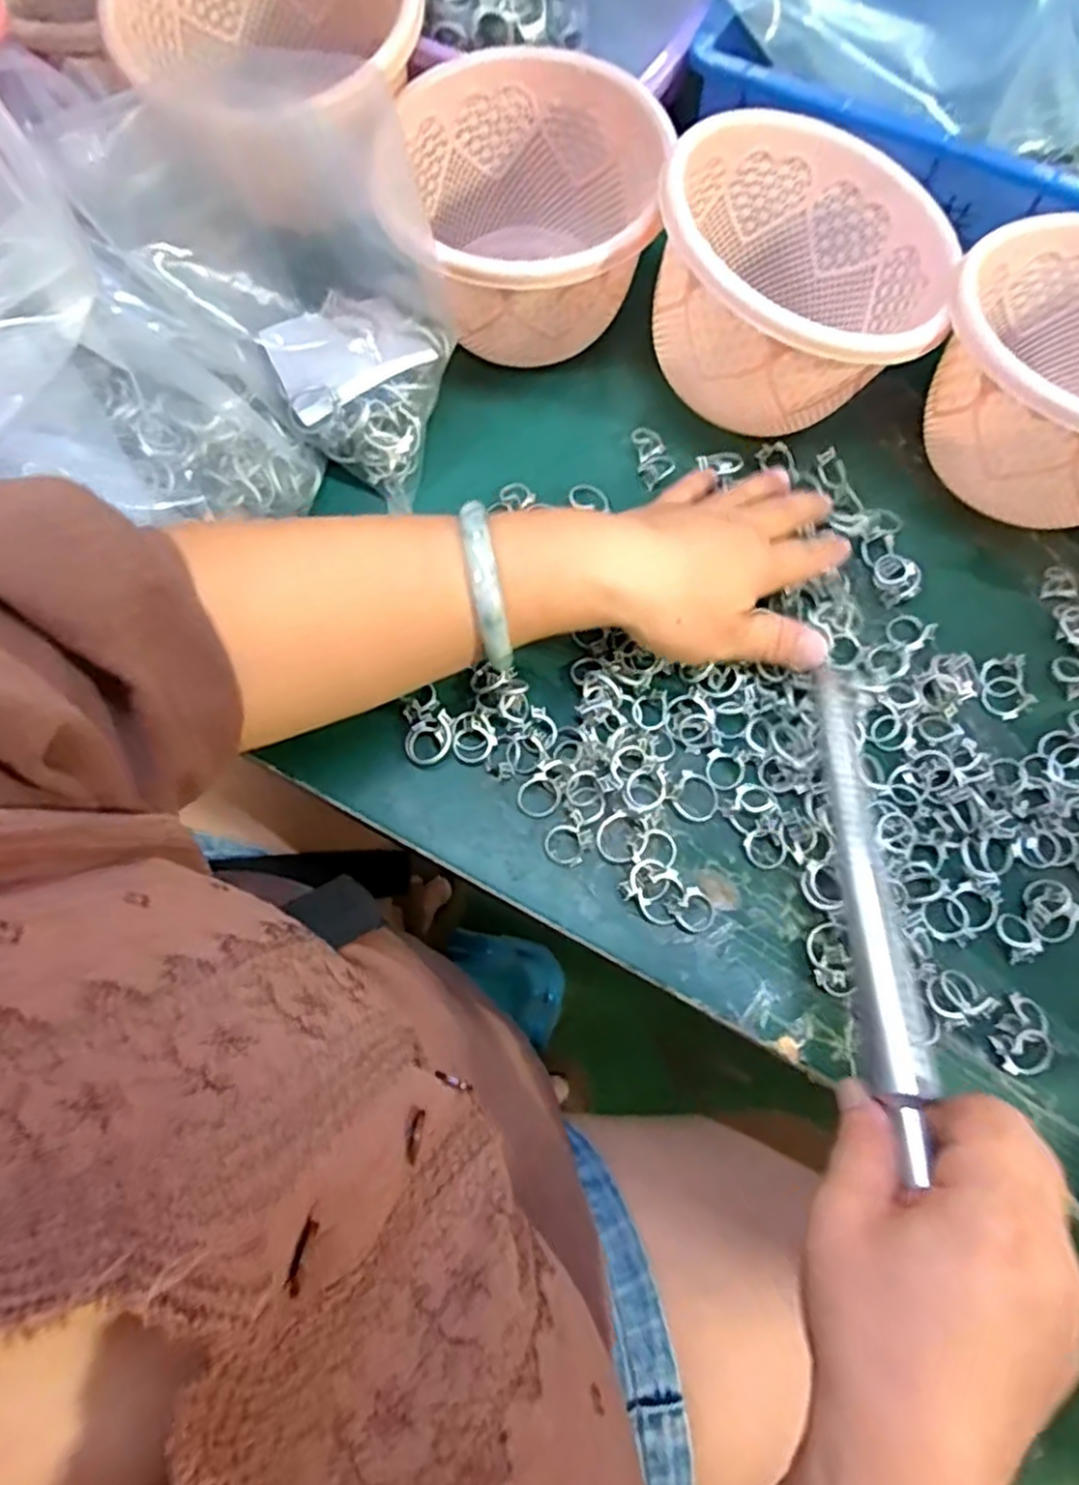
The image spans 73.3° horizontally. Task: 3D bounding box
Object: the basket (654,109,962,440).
[{"bbox_3d":[0.130,-0.232,0.366,0.135,0.080,0.135,1,72,-2],"label":"basket"}]

